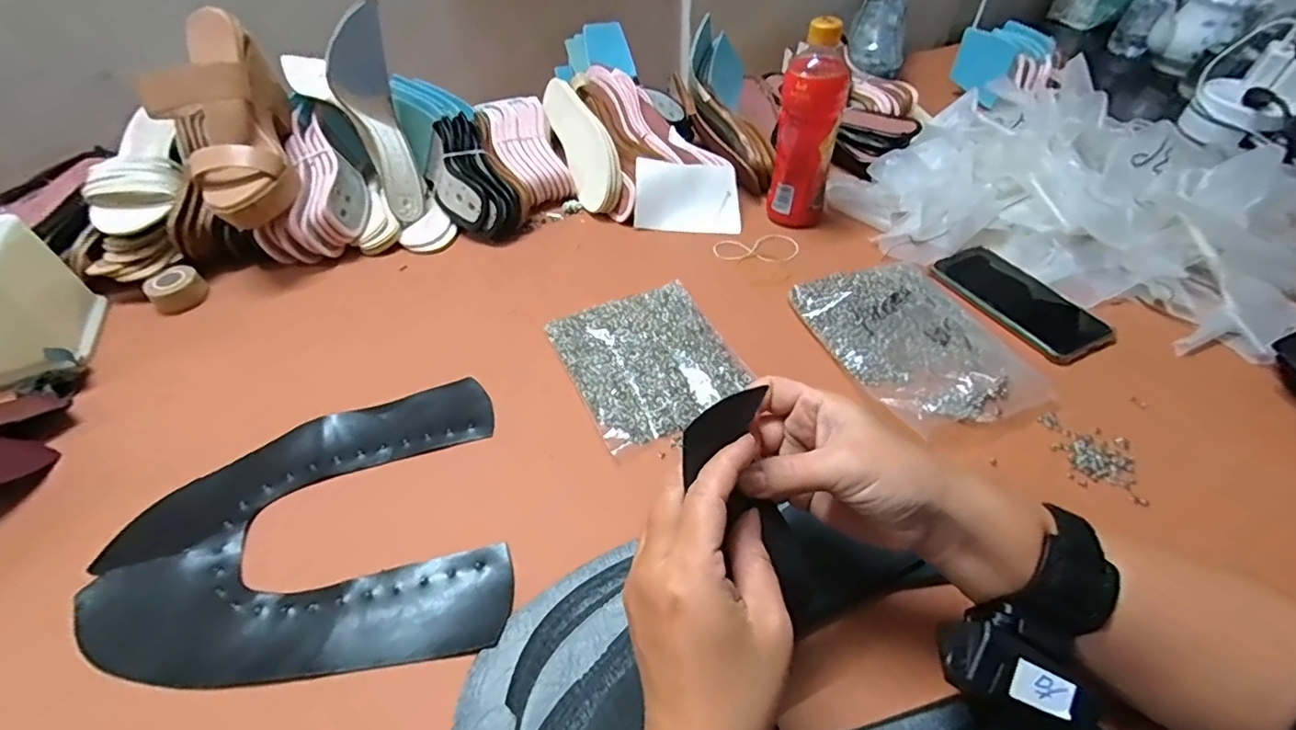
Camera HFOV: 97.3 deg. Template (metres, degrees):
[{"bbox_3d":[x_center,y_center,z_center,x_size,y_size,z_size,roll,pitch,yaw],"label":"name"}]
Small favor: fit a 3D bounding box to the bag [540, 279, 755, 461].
[{"bbox_3d":[0.003,-0.009,0.525,0.148,0.017,0.164,-21,49,-16],"label":"bag"}]

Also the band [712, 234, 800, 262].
[{"bbox_3d":[0.126,-0.132,0.658,0.098,0.004,0.052,-8,46,-5],"label":"band"}]

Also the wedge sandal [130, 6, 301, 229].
[{"bbox_3d":[-0.448,-0.247,0.611,0.112,0.093,0.222,-19,82,-15],"label":"wedge sandal"}]

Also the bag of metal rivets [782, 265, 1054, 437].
[{"bbox_3d":[0.245,-0.033,0.522,0.148,0.025,0.197,-15,47,-11],"label":"bag of metal rivets"}]

